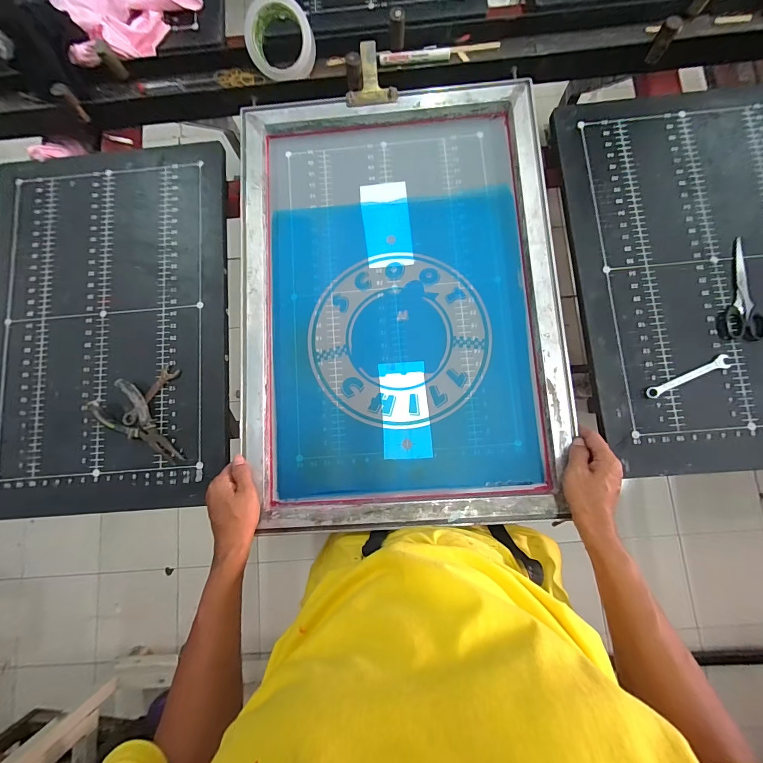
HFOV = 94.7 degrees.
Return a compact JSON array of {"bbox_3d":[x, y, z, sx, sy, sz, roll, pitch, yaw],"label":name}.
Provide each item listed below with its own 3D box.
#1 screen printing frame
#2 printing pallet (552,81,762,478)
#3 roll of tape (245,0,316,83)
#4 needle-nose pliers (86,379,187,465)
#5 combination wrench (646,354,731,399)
[{"bbox_3d":[0.026,-0.128,0.534,0.461,0.036,0.652,-3,81,2],"label":"screen printing frame"},{"bbox_3d":[0.504,-0.177,0.528,0.411,0.017,0.591,-4,81,2],"label":"printing pallet"},{"bbox_3d":[-0.158,-0.536,0.554,0.101,0.100,0.047,-3,37,0],"label":"roll of tape"},{"bbox_3d":[-0.354,0.064,0.518,0.148,0.025,0.062,41,85,8],"label":"needle-nose pliers"},{"bbox_3d":[0.436,-0.007,0.499,0.127,0.006,0.019,-23,81,-1],"label":"combination wrench"}]

